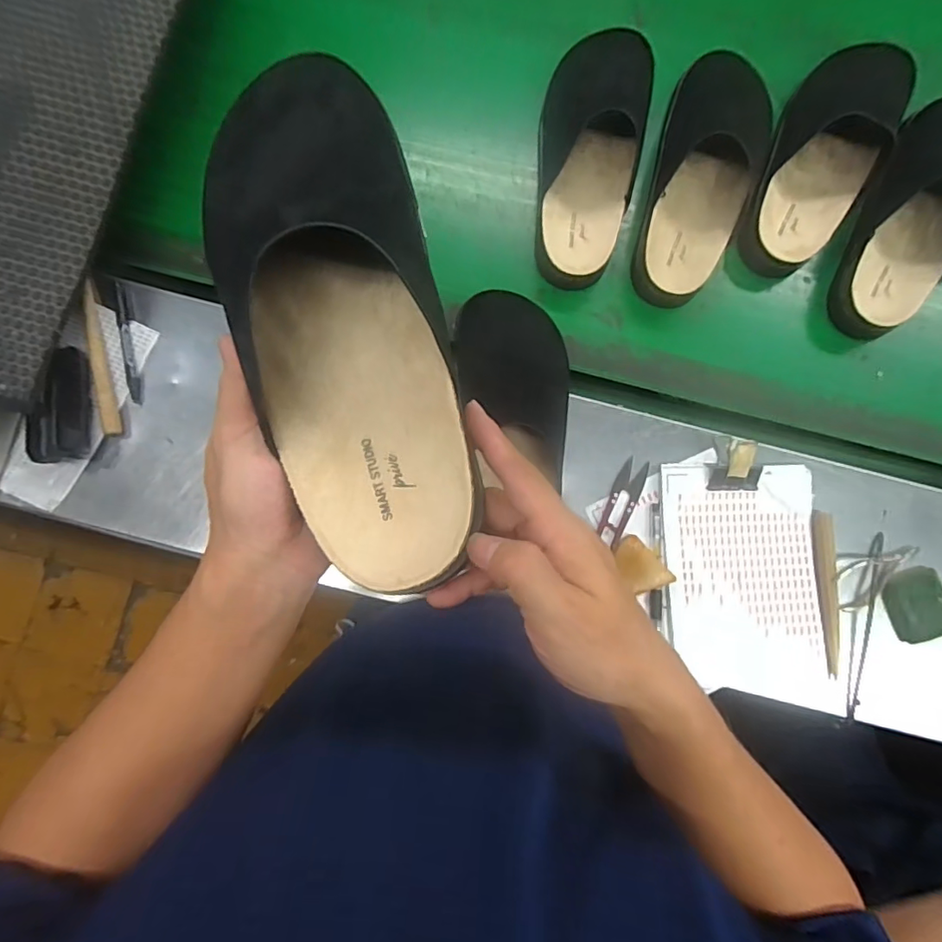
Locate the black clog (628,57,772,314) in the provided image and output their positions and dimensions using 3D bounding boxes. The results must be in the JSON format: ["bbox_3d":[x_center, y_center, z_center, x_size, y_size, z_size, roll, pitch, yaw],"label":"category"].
[{"bbox_3d":[0.249,-0.310,0.563,0.111,0.092,0.276,17,83,0],"label":"black clog"}]

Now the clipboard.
[{"bbox_3d":[0.270,0.097,0.519,0.151,0.028,0.245,-1,83,-3],"label":"clipboard"}]

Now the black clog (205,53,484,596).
[{"bbox_3d":[-0.060,-0.073,0.246,0.098,0.074,0.255,-16,83,-7],"label":"black clog"}]

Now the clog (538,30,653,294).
[{"bbox_3d":[0.126,-0.330,0.555,0.111,0.093,0.261,11,83,-1],"label":"clog"}]

